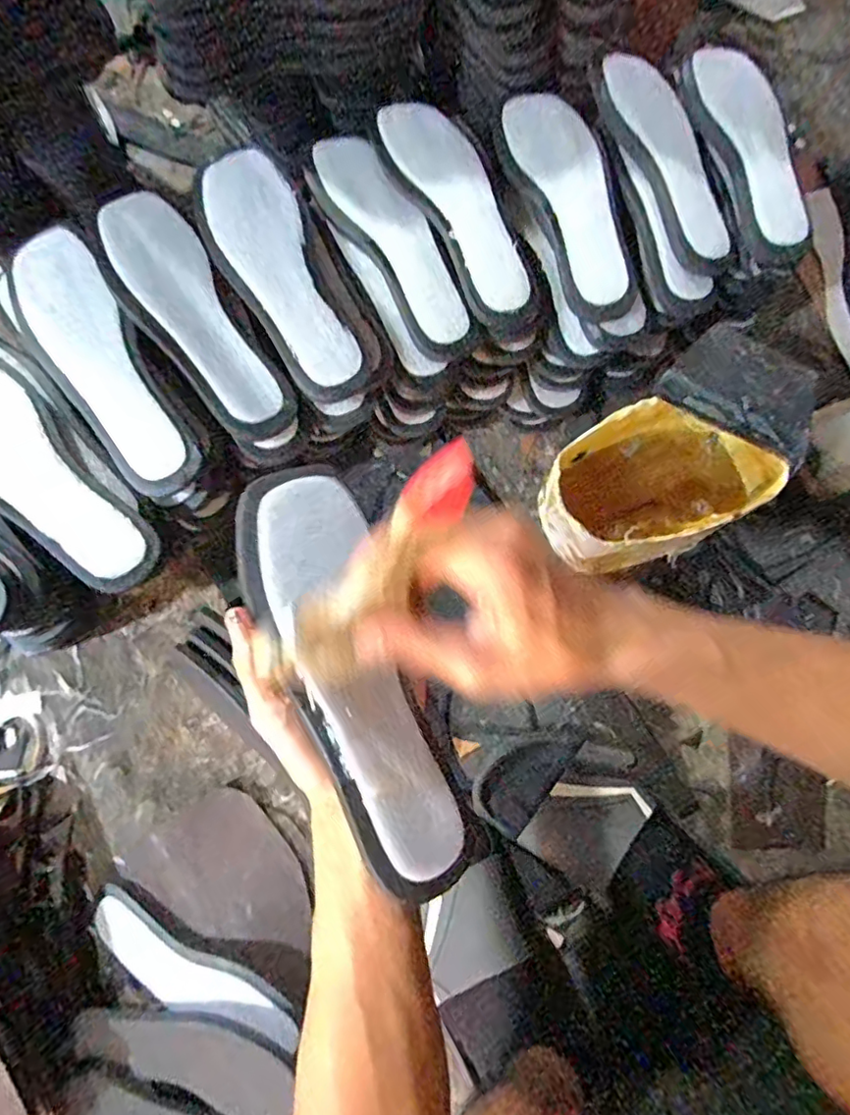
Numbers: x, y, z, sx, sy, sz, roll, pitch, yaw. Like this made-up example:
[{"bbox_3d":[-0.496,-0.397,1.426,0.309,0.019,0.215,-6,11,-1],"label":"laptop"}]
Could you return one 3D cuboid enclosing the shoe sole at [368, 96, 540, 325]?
[{"bbox_3d":[0.026,-0.311,0.512,0.076,0.023,0.226,-23,77,-6],"label":"shoe sole"}]

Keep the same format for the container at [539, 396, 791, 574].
[{"bbox_3d":[0.215,-0.067,0.557,0.202,0.117,0.131,-25,77,-7],"label":"container"}]

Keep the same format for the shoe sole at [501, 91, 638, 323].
[{"bbox_3d":[0.138,-0.328,0.531,0.082,0.032,0.232,-18,76,-5],"label":"shoe sole"}]

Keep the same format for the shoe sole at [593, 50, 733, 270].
[{"bbox_3d":[0.230,-0.373,0.534,0.076,0.026,0.219,-18,76,-5],"label":"shoe sole"}]

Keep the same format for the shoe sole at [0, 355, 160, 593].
[{"bbox_3d":[-0.317,-0.076,0.458,0.080,0.022,0.248,-44,93,-10],"label":"shoe sole"}]

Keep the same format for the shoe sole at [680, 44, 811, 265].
[{"bbox_3d":[0.310,-0.394,0.552,0.071,0.027,0.226,-13,76,-4],"label":"shoe sole"}]

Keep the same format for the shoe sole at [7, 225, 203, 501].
[{"bbox_3d":[-0.266,-0.157,0.475,0.078,0.022,0.229,-31,91,-8],"label":"shoe sole"}]

